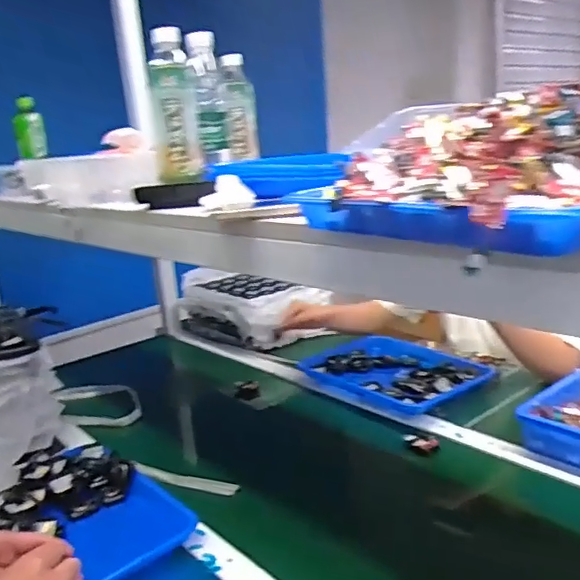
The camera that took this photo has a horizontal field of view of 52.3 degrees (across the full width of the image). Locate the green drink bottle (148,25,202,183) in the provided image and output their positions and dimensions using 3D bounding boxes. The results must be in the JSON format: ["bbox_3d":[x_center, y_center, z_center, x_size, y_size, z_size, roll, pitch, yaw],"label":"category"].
[{"bbox_3d":[-0.155,-0.242,0.794,0.062,0.185,0.080,-8,15,-9],"label":"green drink bottle"}]

